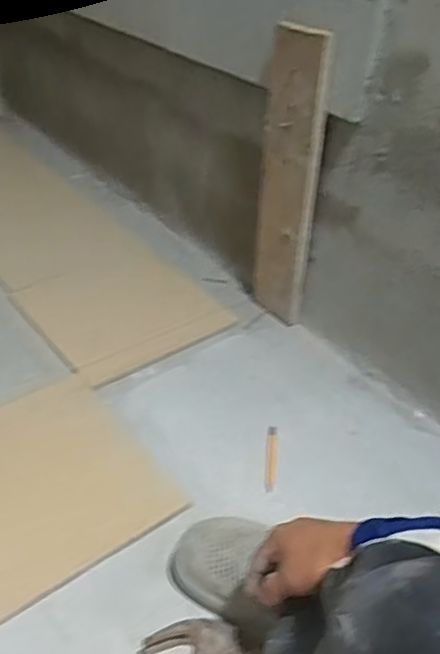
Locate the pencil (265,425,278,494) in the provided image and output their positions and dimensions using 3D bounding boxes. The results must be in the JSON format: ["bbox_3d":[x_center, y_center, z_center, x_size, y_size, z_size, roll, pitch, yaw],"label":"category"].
[{"bbox_3d":[0.072,0.179,0.846,0.016,0.011,0.109,7,39,1],"label":"pencil"}]

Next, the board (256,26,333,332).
[{"bbox_3d":[0.102,-0.214,0.947,0.015,0.453,0.099,-28,45,-36],"label":"board"}]

